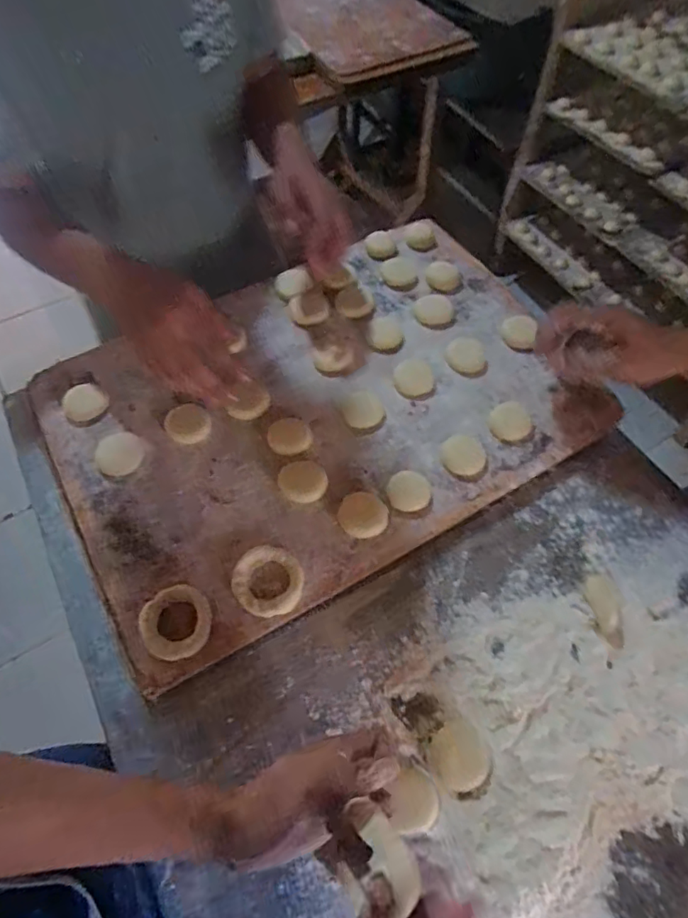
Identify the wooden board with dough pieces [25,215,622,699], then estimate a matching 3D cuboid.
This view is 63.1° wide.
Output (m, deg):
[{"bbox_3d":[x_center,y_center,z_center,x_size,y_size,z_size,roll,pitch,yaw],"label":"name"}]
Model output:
[{"bbox_3d":[-0.031,-0.071,0.655,0.568,0.044,0.407,-28,64,-15],"label":"wooden board with dough pieces"}]

